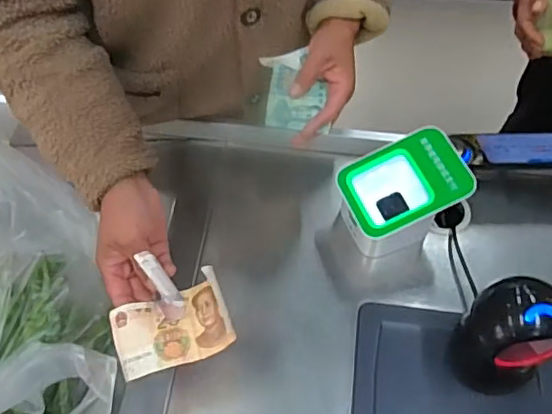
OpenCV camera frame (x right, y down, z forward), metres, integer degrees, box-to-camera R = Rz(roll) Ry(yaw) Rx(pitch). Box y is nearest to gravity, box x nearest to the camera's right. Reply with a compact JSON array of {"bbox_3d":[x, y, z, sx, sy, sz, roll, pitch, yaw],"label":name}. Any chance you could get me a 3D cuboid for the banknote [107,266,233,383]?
[{"bbox_3d":[-0.096,0.106,0.516,0.104,0.040,0.069,-18,61,-9],"label":"banknote"}]

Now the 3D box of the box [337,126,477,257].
[{"bbox_3d":[0.149,-0.016,0.700,0.135,0.110,0.108,-21,62,-10],"label":"box"}]

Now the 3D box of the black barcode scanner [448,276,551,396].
[{"bbox_3d":[0.239,0.134,0.583,0.088,0.151,0.089,-29,63,-15],"label":"black barcode scanner"}]

